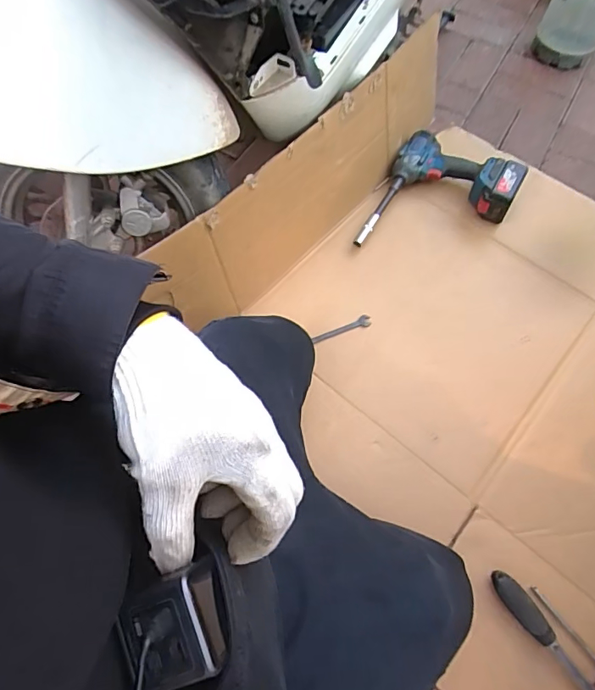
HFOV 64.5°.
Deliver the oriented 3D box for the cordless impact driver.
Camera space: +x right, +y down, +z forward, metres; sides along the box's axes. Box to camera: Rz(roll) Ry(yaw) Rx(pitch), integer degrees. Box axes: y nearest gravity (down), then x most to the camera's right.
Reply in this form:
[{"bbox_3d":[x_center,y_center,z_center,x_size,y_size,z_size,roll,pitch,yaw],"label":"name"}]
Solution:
[{"bbox_3d":[0.284,-0.281,0.940,0.245,0.084,0.293,28,67,12],"label":"cordless impact driver"}]

